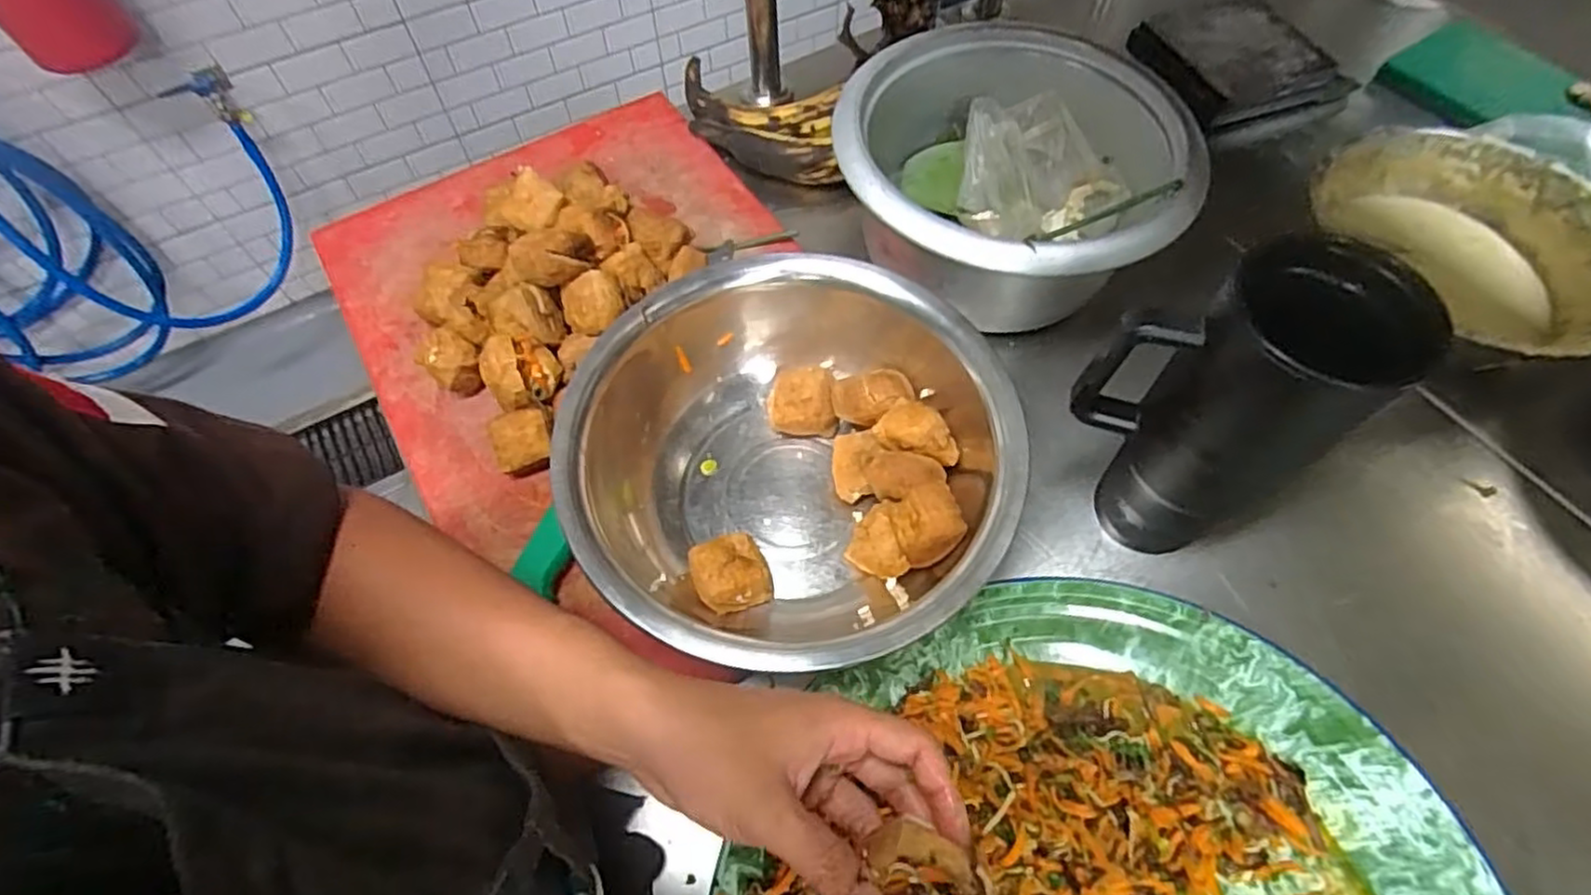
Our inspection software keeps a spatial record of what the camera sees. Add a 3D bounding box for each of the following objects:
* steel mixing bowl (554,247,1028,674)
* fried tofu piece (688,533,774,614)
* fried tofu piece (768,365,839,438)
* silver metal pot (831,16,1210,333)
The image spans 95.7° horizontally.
[{"bbox_3d":[-0.001,0.007,0.504,0.288,0.107,0.275,11,61,7],"label":"steel mixing bowl"},{"bbox_3d":[-0.045,0.087,0.495,0.050,0.035,0.051,0,60,0],"label":"fried tofu piece"},{"bbox_3d":[0.005,-0.036,0.556,0.053,0.040,0.046,0,60,1],"label":"fried tofu piece"},{"bbox_3d":[0.182,-0.225,0.613,0.269,0.118,0.263,0,60,0],"label":"silver metal pot"}]

